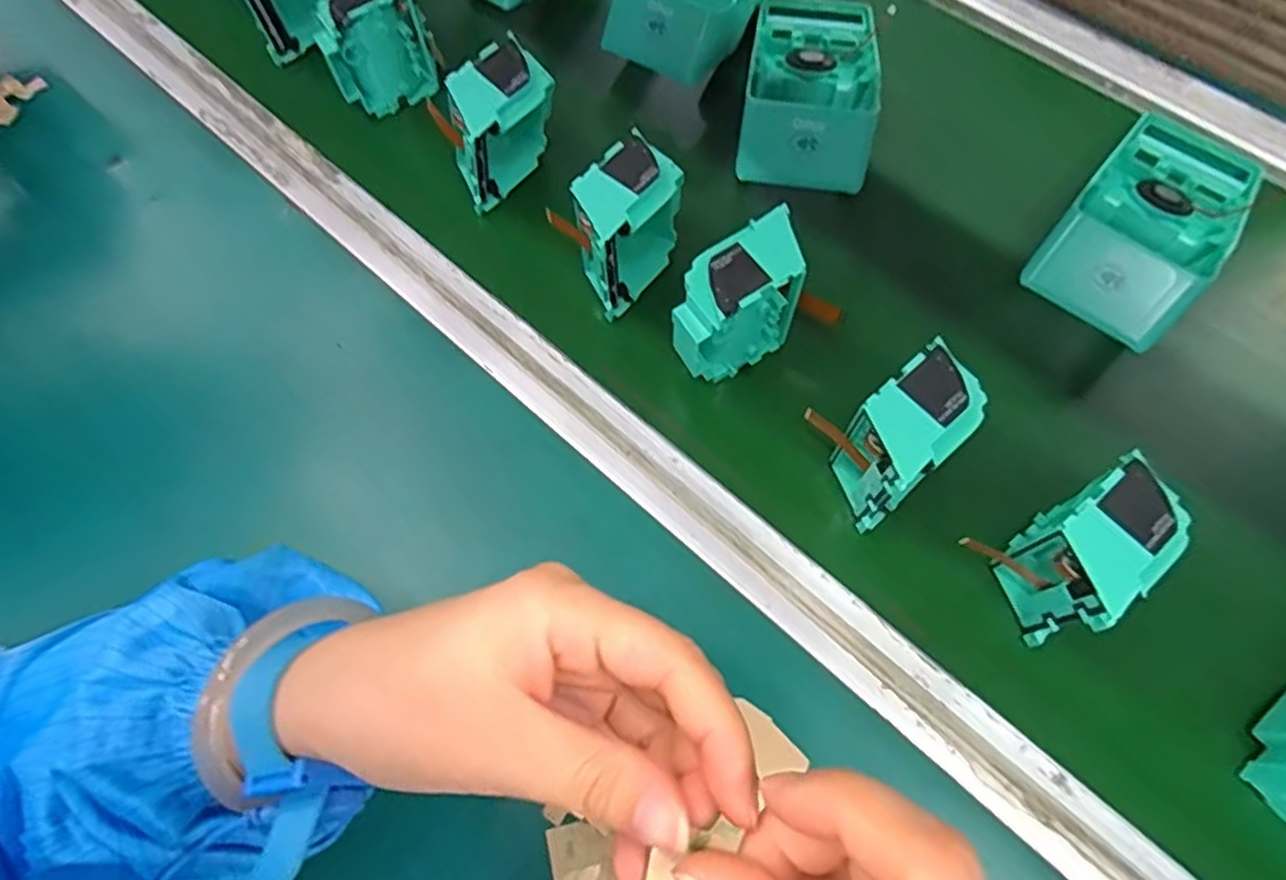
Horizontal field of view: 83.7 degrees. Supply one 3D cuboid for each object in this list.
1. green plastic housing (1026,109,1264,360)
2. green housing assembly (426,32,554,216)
[{"bbox_3d":[0.306,-0.137,0.424,0.085,0.051,0.186,39,74,14],"label":"green plastic housing"},{"bbox_3d":[-0.086,-0.190,0.446,0.041,0.084,0.077,32,72,12],"label":"green housing assembly"}]

